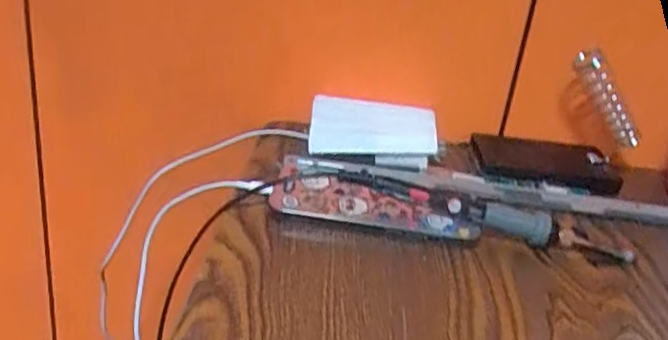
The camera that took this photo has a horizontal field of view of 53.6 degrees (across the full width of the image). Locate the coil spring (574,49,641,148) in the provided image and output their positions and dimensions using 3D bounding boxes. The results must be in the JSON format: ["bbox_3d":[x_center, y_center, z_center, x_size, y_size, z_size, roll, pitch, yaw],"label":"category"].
[{"bbox_3d":[0.211,-0.054,0.506,0.017,0.090,0.017,-29,21,19],"label":"coil spring"}]

